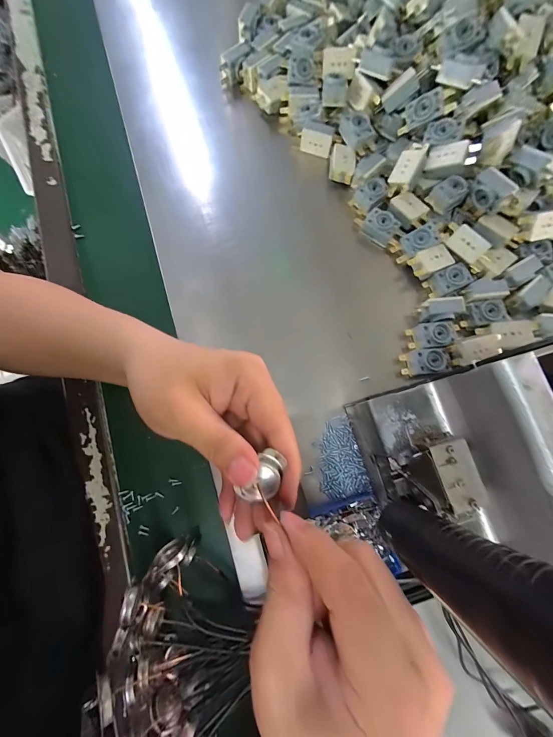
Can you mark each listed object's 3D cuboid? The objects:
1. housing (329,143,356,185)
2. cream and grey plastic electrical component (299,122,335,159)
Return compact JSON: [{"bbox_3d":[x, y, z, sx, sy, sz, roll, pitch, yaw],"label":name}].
[{"bbox_3d":[0.078,-0.244,0.347,0.029,0.017,0.043,7,87,3],"label":"housing"},{"bbox_3d":[0.049,-0.284,0.360,0.040,0.026,0.024,14,78,4],"label":"cream and grey plastic electrical component"}]

